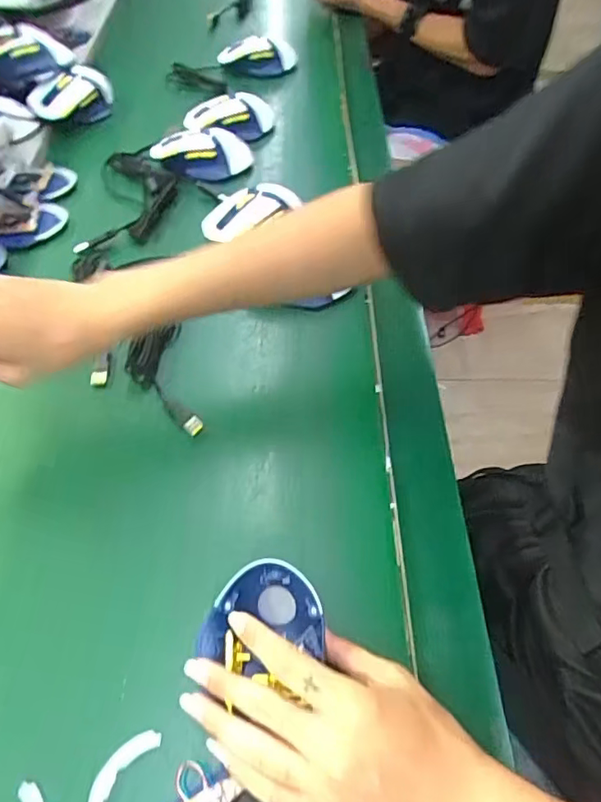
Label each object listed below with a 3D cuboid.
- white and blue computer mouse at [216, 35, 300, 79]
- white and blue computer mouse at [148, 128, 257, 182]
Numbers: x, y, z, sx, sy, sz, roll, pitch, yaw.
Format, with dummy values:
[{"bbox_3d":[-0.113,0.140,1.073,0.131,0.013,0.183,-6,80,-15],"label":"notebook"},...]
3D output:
[{"bbox_3d":[-0.066,-0.533,0.835,0.119,0.056,0.047,-1,53,-3],"label":"white and blue computer mouse"},{"bbox_3d":[-0.121,-0.304,0.665,0.120,0.039,0.060,-2,54,-5],"label":"white and blue computer mouse"}]

